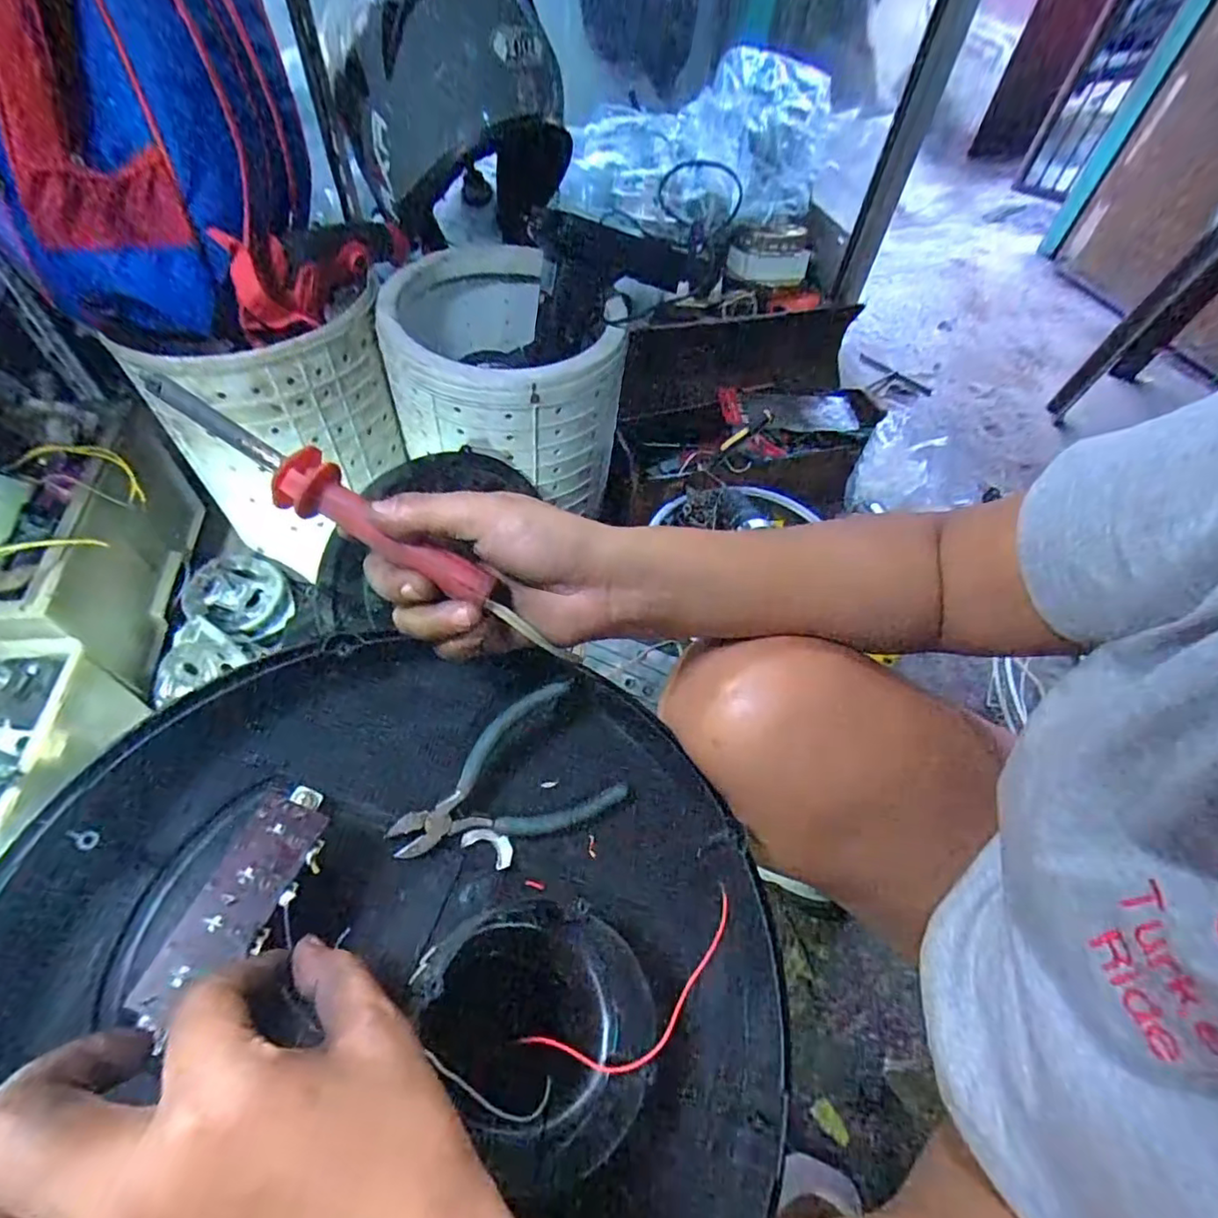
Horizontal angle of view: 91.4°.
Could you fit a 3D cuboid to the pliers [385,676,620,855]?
[{"bbox_3d":[-0.054,0.094,0.305,0.110,0.010,0.072,-29,94,-19],"label":"pliers"}]

